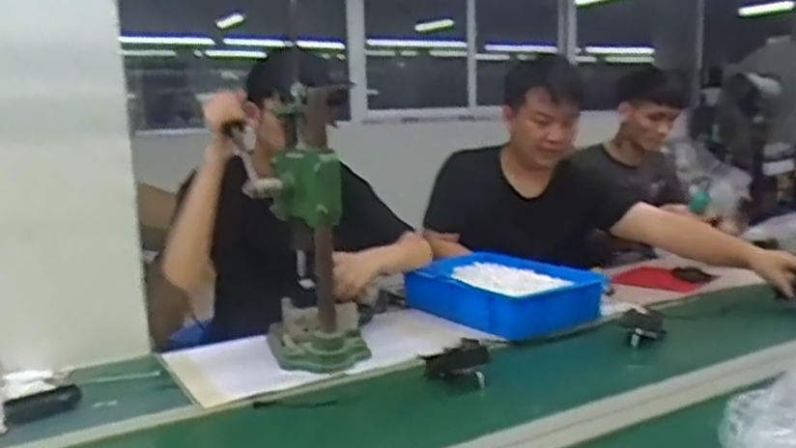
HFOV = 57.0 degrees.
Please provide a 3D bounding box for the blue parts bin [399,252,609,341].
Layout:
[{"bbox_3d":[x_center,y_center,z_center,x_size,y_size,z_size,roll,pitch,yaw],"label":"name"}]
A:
[{"bbox_3d":[0.236,0.148,1.598,0.282,0.093,0.406,-9,11,-40],"label":"blue parts bin"}]

